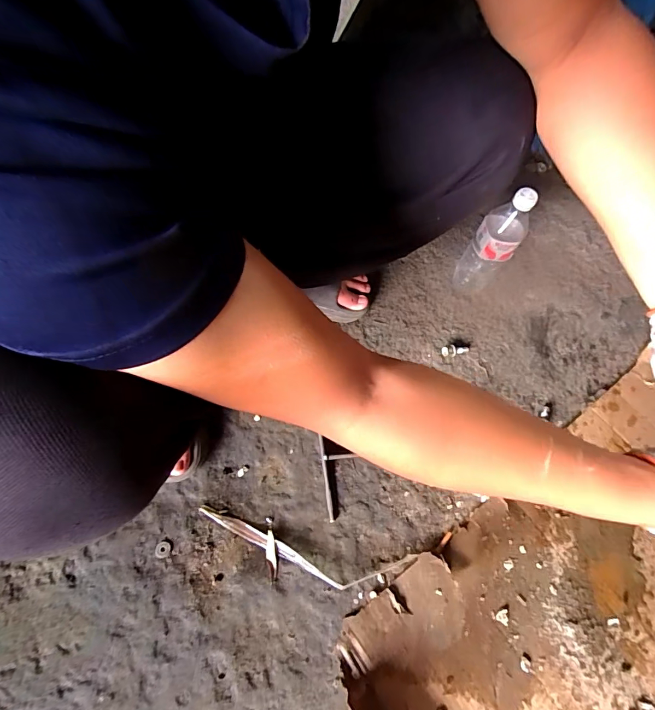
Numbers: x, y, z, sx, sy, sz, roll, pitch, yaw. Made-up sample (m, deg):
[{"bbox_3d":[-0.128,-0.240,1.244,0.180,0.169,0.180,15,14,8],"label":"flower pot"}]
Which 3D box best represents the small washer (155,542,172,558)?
[{"bbox_3d":[-0.216,0.255,0.521,0.019,0.005,0.019,-5,63,-7],"label":"small washer"}]

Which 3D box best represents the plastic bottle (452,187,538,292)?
[{"bbox_3d":[0.286,-0.191,0.695,0.077,0.202,0.075,33,66,12],"label":"plastic bottle"}]

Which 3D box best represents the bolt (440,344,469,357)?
[{"bbox_3d":[0.224,-0.009,0.697,0.054,0.016,0.020,-5,62,-23],"label":"bolt"}]

